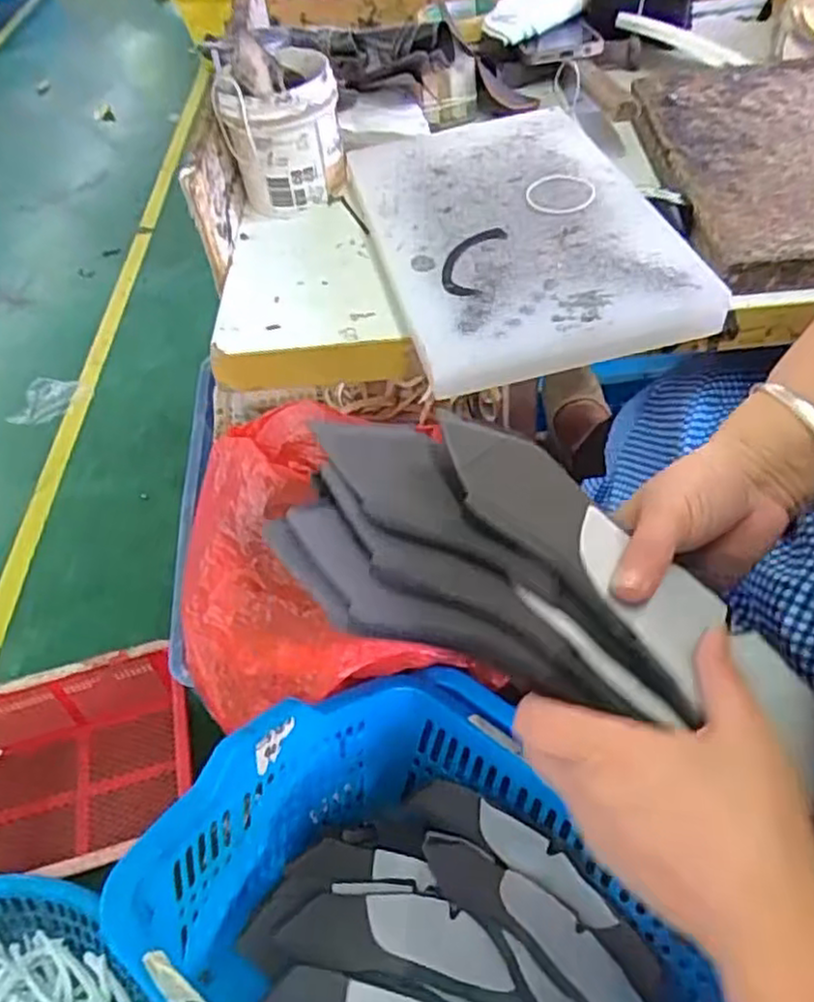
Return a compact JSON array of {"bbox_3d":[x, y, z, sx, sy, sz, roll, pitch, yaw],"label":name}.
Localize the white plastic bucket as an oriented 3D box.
[{"bbox_3d":[-0.105,-0.313,0.597,0.093,0.098,0.088,-2,52,3],"label":"white plastic bucket"}]

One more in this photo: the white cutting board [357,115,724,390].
[{"bbox_3d":[0.076,-0.207,0.533,0.193,0.026,0.292,-13,52,-5],"label":"white cutting board"}]

